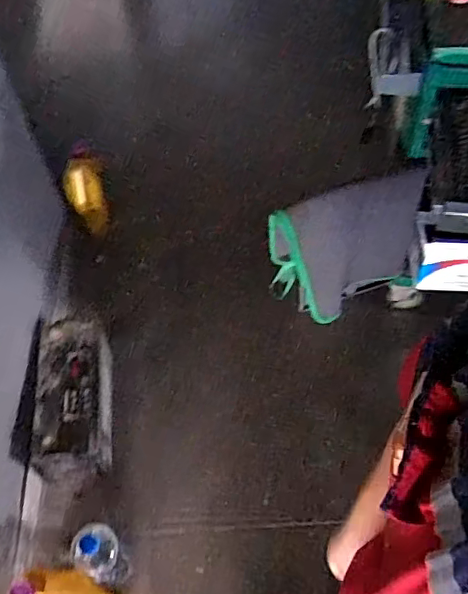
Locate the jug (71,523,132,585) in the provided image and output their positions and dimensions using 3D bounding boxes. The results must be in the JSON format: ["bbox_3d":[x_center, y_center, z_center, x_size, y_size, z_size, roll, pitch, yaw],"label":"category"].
[{"bbox_3d":[-0.310,0.613,1.334,0.094,0.251,0.099,-2,55,3],"label":"jug"}]

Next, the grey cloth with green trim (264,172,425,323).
[{"bbox_3d":[0.300,-0.116,1.470,0.401,0.455,0.072,-9,55,-3],"label":"grey cloth with green trim"}]

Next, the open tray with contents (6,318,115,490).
[{"bbox_3d":[-0.455,0.276,1.561,0.245,0.206,0.435,-3,55,2],"label":"open tray with contents"}]

